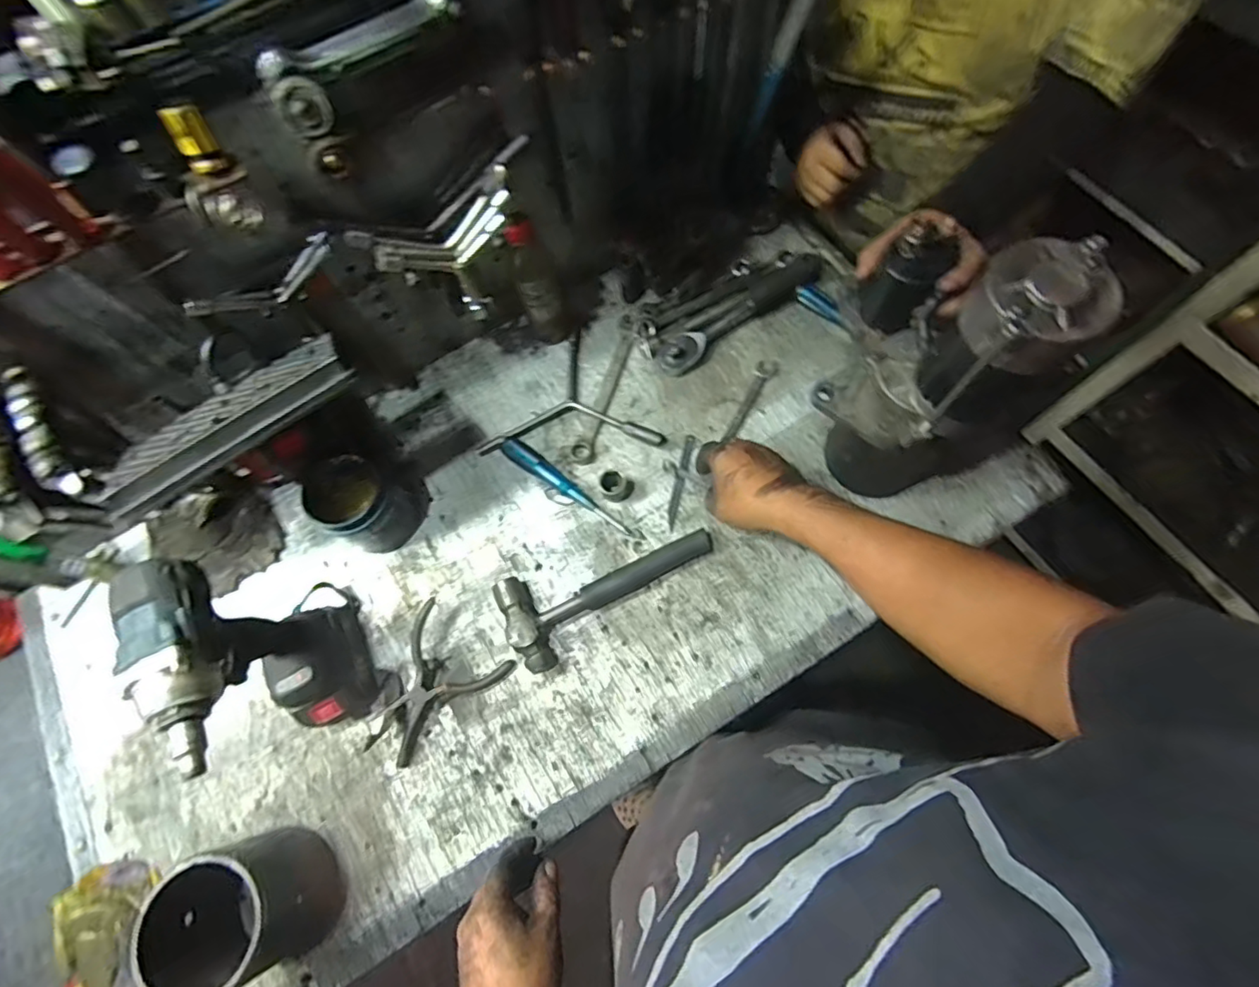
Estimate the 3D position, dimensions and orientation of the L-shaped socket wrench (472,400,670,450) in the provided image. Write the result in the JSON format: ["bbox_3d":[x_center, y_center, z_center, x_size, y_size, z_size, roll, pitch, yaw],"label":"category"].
[{"bbox_3d":[-0.073,-0.088,0.701,0.232,0.026,0.061,1,70,3],"label":"L-shaped socket wrench"}]

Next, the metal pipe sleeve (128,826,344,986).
[{"bbox_3d":[-0.353,0.383,0.514,0.117,0.114,0.114,-28,71,-7],"label":"metal pipe sleeve"}]

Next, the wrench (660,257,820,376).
[{"bbox_3d":[0.141,-0.236,0.735,0.240,0.042,0.043,-34,72,-9],"label":"wrench"}]

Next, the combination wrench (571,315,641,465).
[{"bbox_3d":[-0.029,-0.138,0.727,0.031,0.012,0.215,15,71,8],"label":"combination wrench"}]

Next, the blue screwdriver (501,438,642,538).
[{"bbox_3d":[-0.069,-0.008,0.681,0.202,0.023,0.029,34,75,14],"label":"blue screwdriver"}]

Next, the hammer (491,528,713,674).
[{"bbox_3d":[-0.021,0.104,0.634,0.243,0.033,0.103,-23,70,-6],"label":"hammer"}]

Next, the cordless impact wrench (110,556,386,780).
[{"bbox_3d":[-0.337,0.155,0.526,0.083,0.234,0.162,-26,70,-7],"label":"cordless impact wrench"}]

